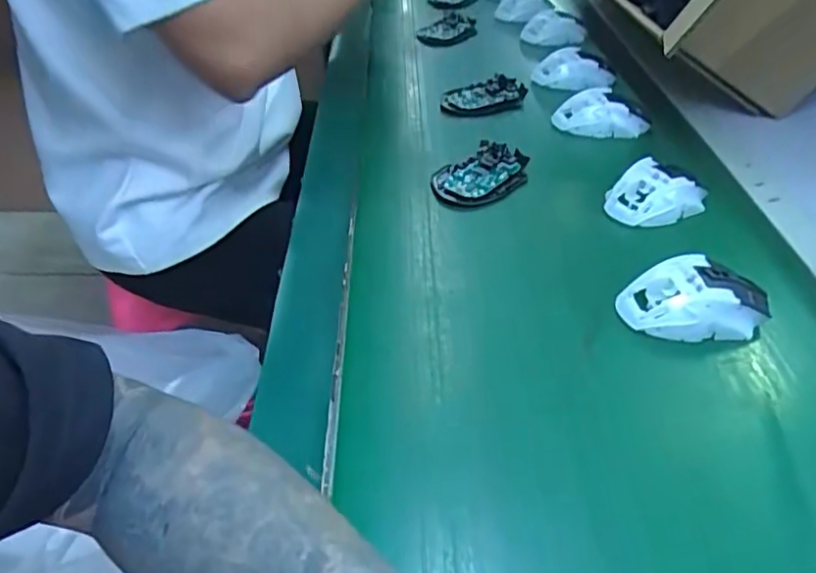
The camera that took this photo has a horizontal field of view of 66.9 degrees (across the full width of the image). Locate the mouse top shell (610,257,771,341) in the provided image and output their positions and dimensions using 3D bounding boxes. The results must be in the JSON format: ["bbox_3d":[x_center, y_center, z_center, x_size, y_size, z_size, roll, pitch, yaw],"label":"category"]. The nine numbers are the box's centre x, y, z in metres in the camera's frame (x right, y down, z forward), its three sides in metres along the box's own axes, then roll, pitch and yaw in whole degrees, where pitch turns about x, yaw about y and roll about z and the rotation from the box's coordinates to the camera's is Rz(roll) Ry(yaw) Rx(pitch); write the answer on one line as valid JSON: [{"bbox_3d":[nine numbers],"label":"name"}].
[{"bbox_3d":[0.226,0.009,0.482,0.115,0.037,0.059,-2,39,-3],"label":"mouse top shell"}]

